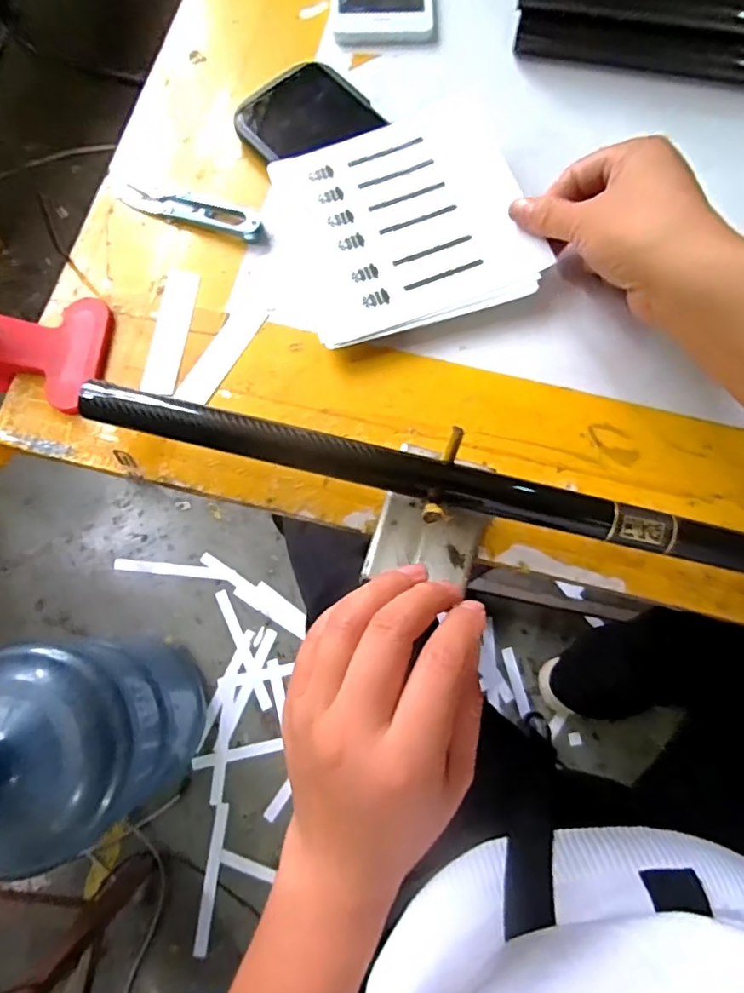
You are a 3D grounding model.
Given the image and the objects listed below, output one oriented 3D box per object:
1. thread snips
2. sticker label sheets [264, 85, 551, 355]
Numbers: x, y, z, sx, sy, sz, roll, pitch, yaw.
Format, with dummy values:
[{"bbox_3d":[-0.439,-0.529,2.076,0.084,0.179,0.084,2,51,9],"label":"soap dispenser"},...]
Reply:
[{"bbox_3d":[-0.116,-0.189,0.358,0.095,0.005,0.022,16,77,5],"label":"thread snips"},{"bbox_3d":[0.020,-0.172,0.340,0.141,0.015,0.140,-18,76,-3],"label":"sticker label sheets"}]

